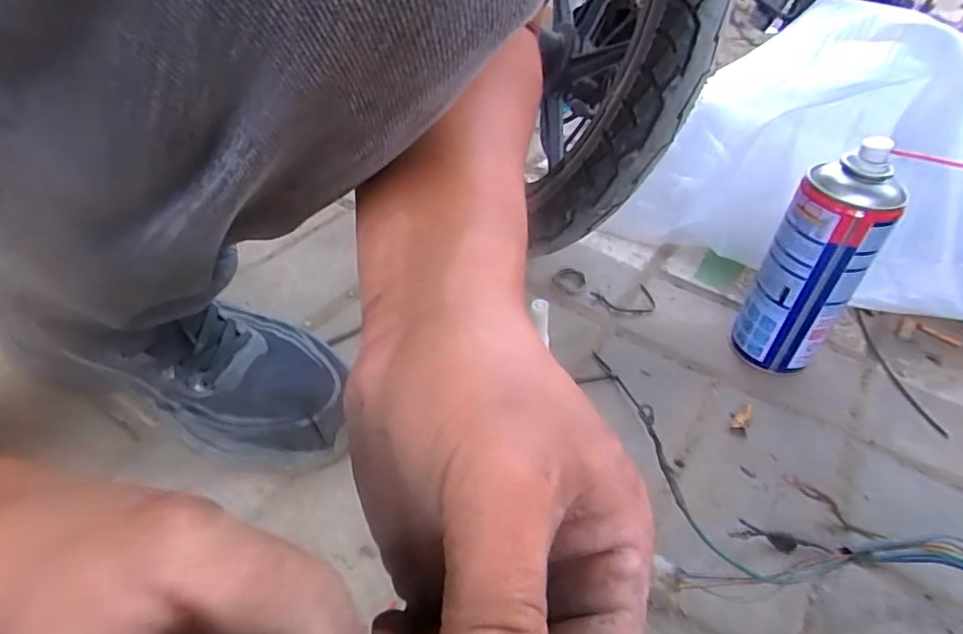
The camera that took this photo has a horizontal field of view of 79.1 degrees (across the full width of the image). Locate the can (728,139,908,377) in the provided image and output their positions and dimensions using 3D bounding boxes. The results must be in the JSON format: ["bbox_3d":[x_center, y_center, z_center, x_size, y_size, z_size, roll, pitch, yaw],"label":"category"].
[{"bbox_3d":[0.247,-0.037,0.436,0.067,0.183,0.064,3,42,-3],"label":"can"}]

